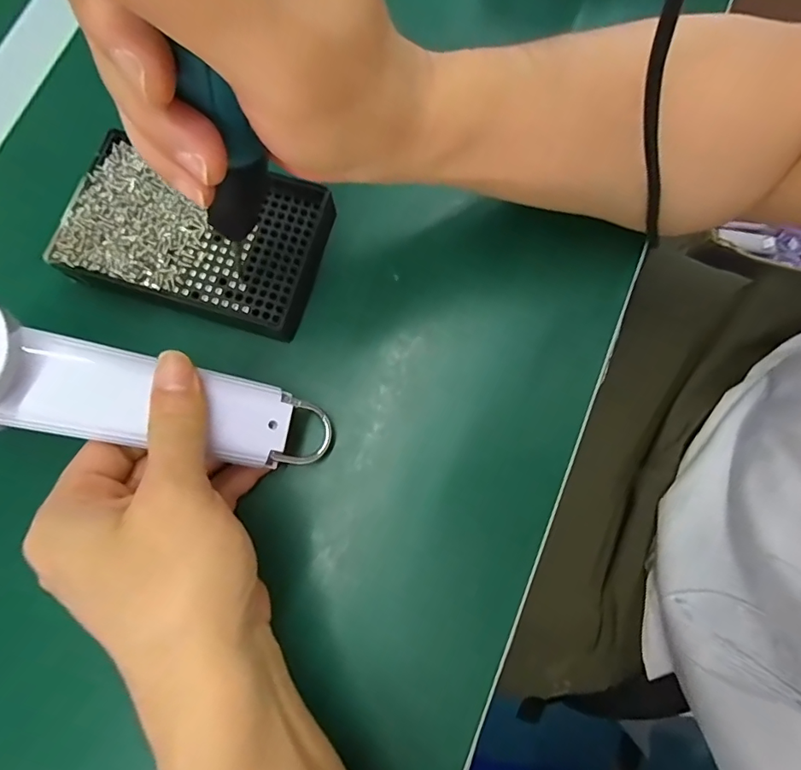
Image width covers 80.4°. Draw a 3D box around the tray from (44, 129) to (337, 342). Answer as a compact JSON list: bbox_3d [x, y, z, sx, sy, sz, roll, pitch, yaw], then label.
[{"bbox_3d":[-0.114,-0.085,0.271,0.135,0.022,0.090,15,79,2],"label":"tray"}]

